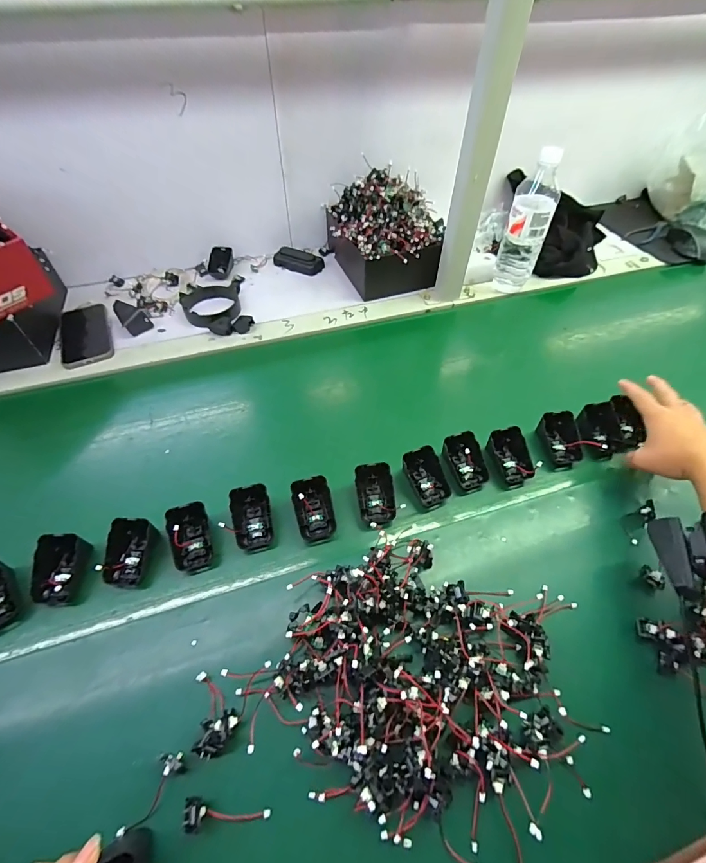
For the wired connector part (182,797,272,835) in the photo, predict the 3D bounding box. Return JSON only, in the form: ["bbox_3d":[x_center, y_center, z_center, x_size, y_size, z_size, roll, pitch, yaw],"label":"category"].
[{"bbox_3d":[-0.103,0.312,0.309,0.070,0.014,0.021,5,52,4],"label":"wired connector part"}]

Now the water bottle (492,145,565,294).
[{"bbox_3d":[0.302,-0.352,0.671,0.070,0.216,0.058,19,54,14],"label":"water bottle"}]

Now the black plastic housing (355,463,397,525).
[{"bbox_3d":[0.028,0.075,0.468,0.042,0.035,0.062,-5,52,-5],"label":"black plastic housing"}]

